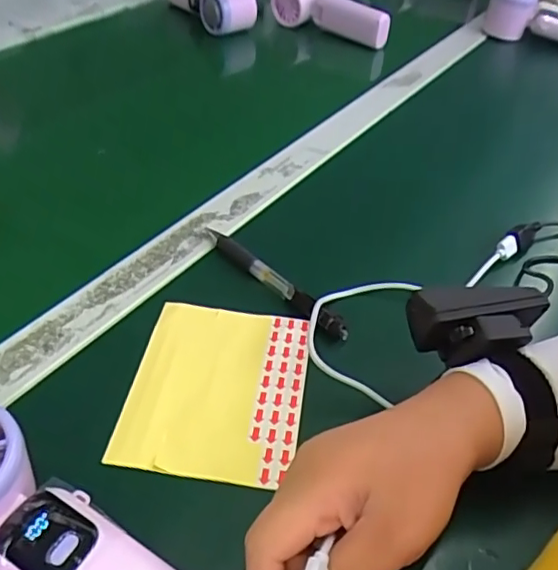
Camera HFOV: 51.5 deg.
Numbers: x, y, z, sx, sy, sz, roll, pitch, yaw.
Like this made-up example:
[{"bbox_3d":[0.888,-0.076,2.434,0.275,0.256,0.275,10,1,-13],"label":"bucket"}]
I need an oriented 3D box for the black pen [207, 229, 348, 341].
[{"bbox_3d":[-0.004,-0.003,0.403,0.010,0.013,0.136,-32,55,-33],"label":"black pen"}]

